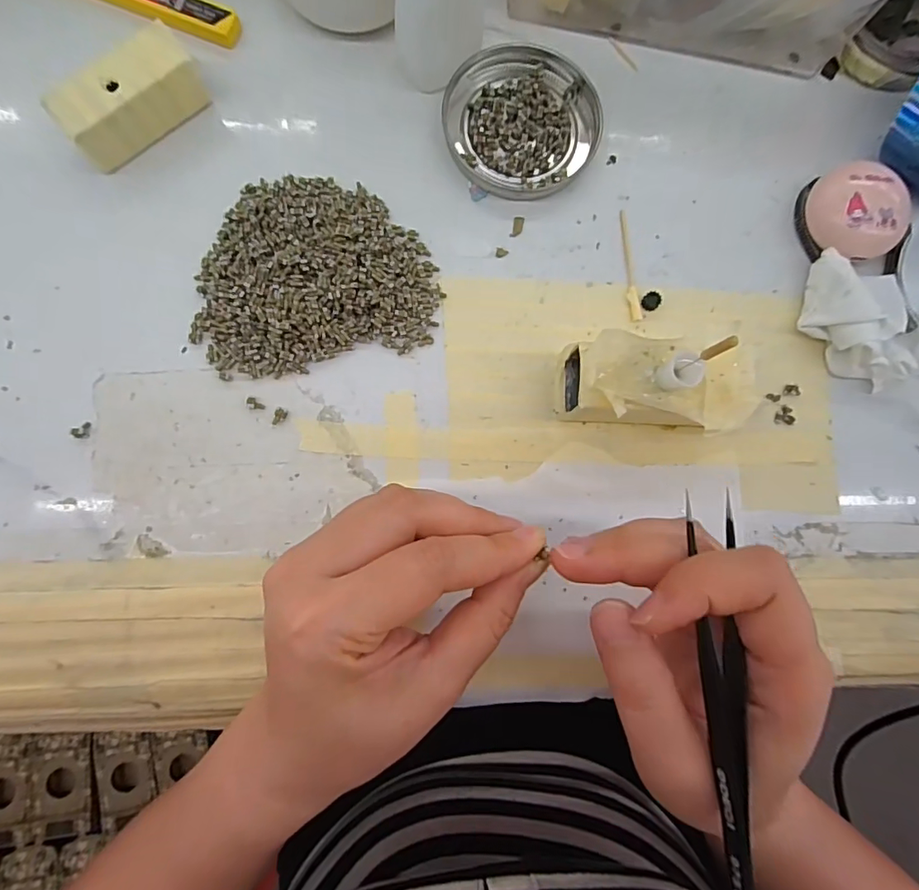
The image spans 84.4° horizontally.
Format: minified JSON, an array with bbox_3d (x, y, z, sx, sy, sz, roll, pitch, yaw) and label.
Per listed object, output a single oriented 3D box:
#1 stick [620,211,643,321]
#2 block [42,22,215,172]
[{"bbox_3d":[0.087,-0.092,0.258,0.006,0.004,0.059,-3,85,-4],"label":"stick"},{"bbox_3d":[-0.152,-0.160,0.234,0.064,0.021,0.027,-39,88,-6],"label":"block"}]

